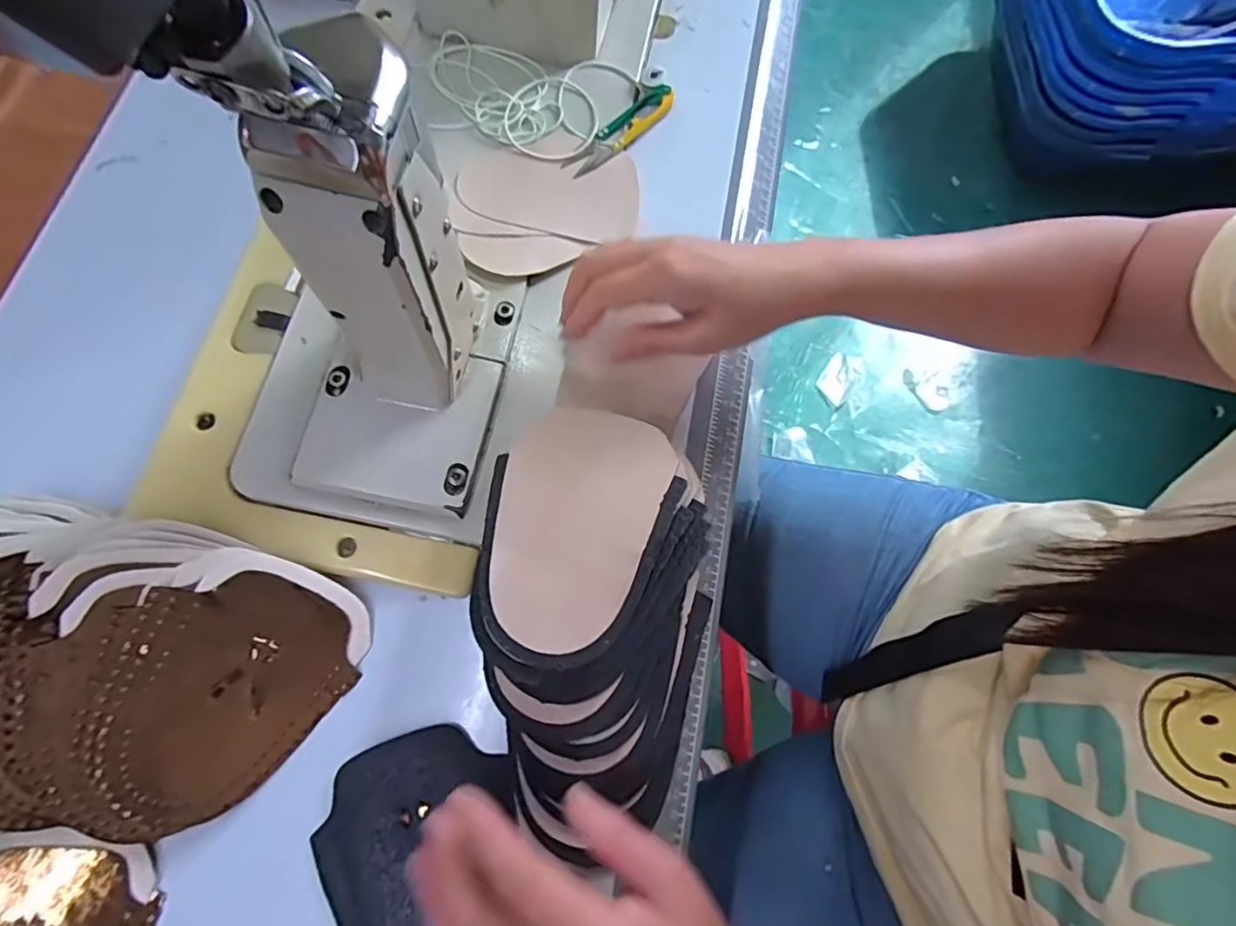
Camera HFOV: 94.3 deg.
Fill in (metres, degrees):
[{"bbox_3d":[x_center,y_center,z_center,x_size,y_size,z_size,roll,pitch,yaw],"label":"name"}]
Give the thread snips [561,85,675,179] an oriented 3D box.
[{"bbox_3d":[0.003,-0.243,0.419,0.026,0.007,0.102,39,78,13],"label":"thread snips"}]

